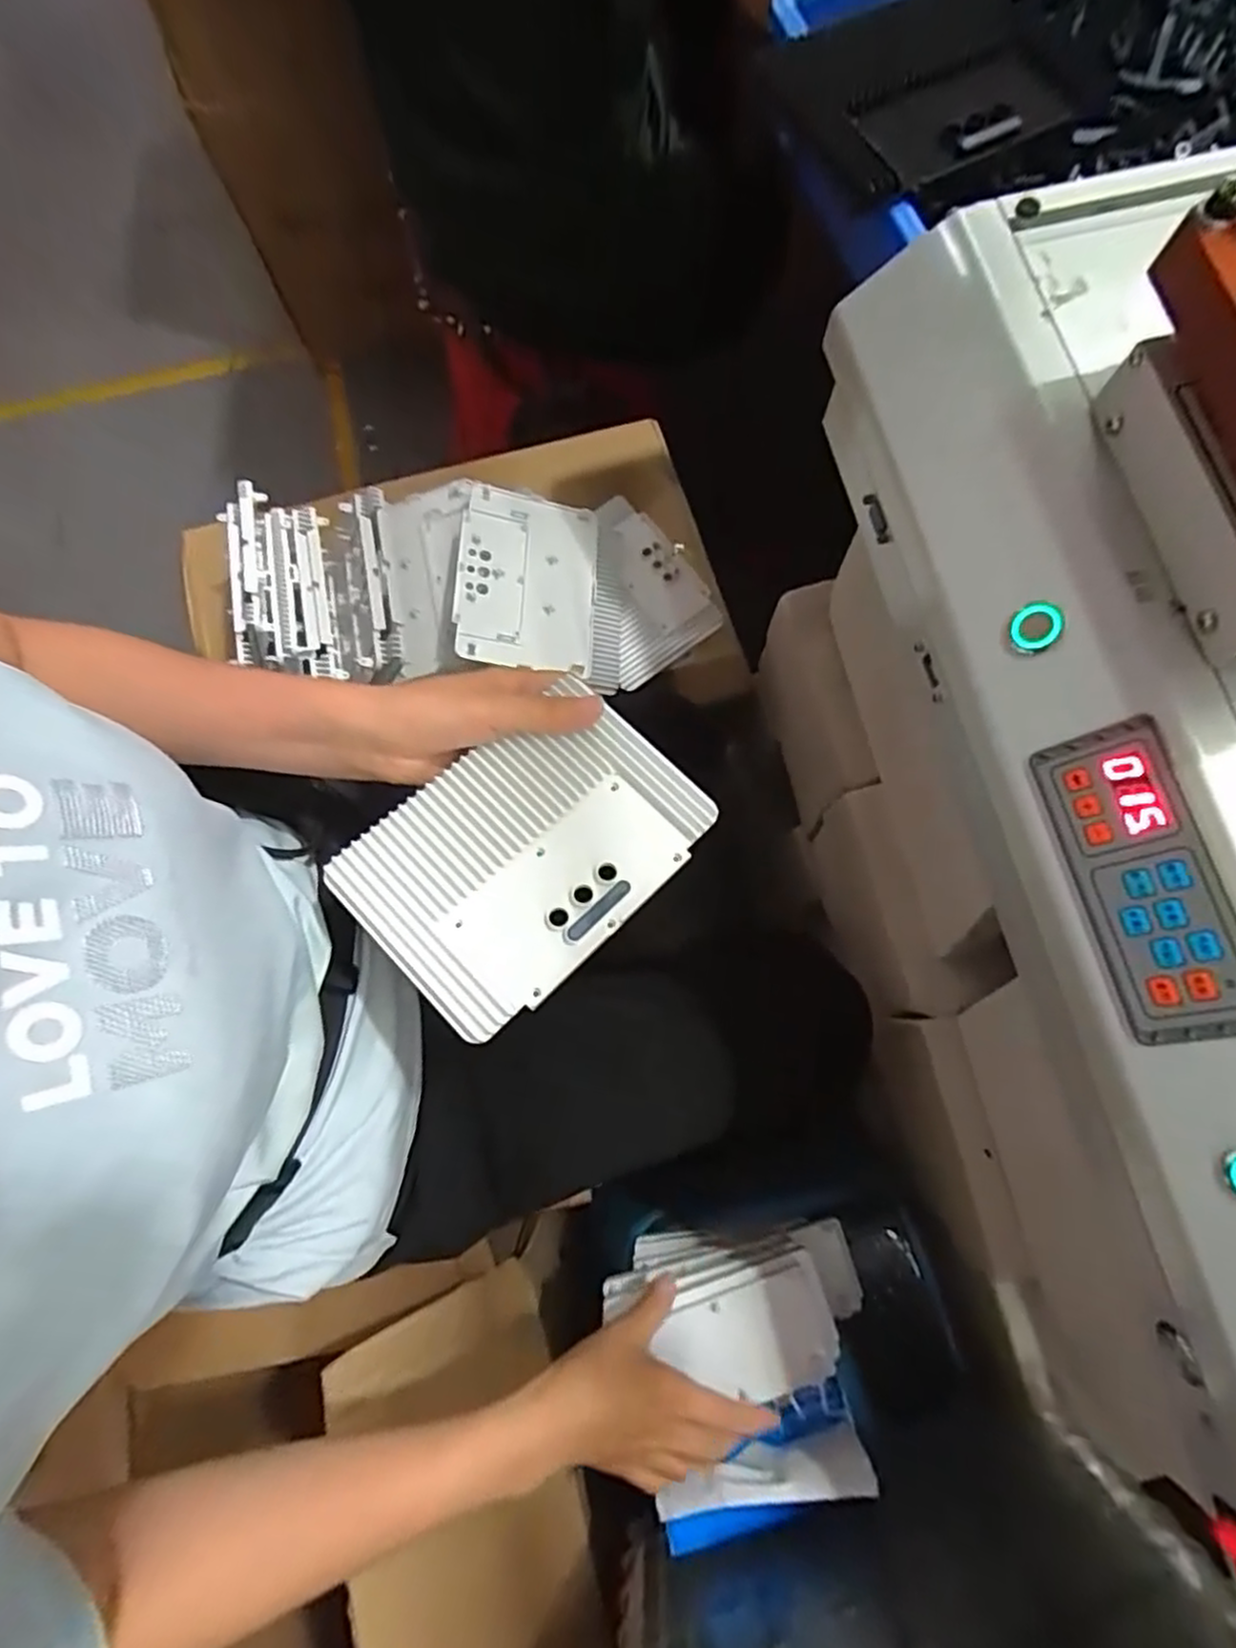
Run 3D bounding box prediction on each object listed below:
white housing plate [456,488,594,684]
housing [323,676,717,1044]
[{"bbox_3d":[-0.088,-0.240,0.699,0.133,0.016,0.185,8,76,-15],"label":"white housing plate"},{"bbox_3d":[-0.049,0.013,0.396,0.181,0.026,0.129,-44,79,-8],"label":"housing"}]

